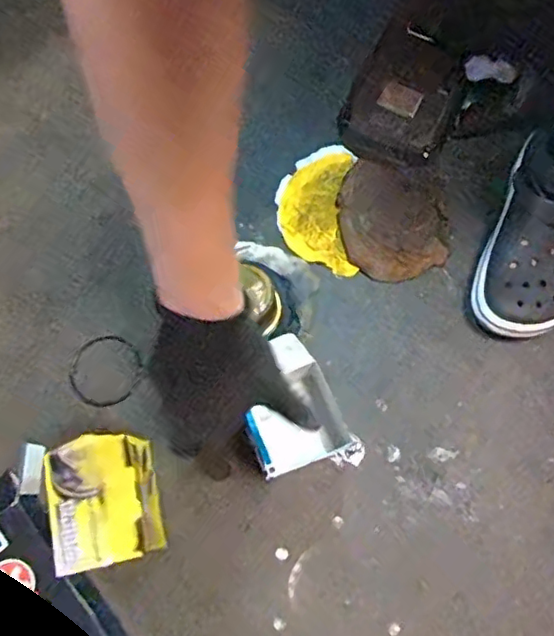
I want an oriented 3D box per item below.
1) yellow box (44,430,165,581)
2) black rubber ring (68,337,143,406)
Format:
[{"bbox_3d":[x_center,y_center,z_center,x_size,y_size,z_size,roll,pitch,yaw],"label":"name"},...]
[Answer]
[{"bbox_3d":[-0.180,0.189,0.615,0.095,0.127,0.120,-13,73,-3],"label":"yellow box"},{"bbox_3d":[-0.210,0.065,0.728,0.086,0.004,0.089,1,68,-2],"label":"black rubber ring"}]

